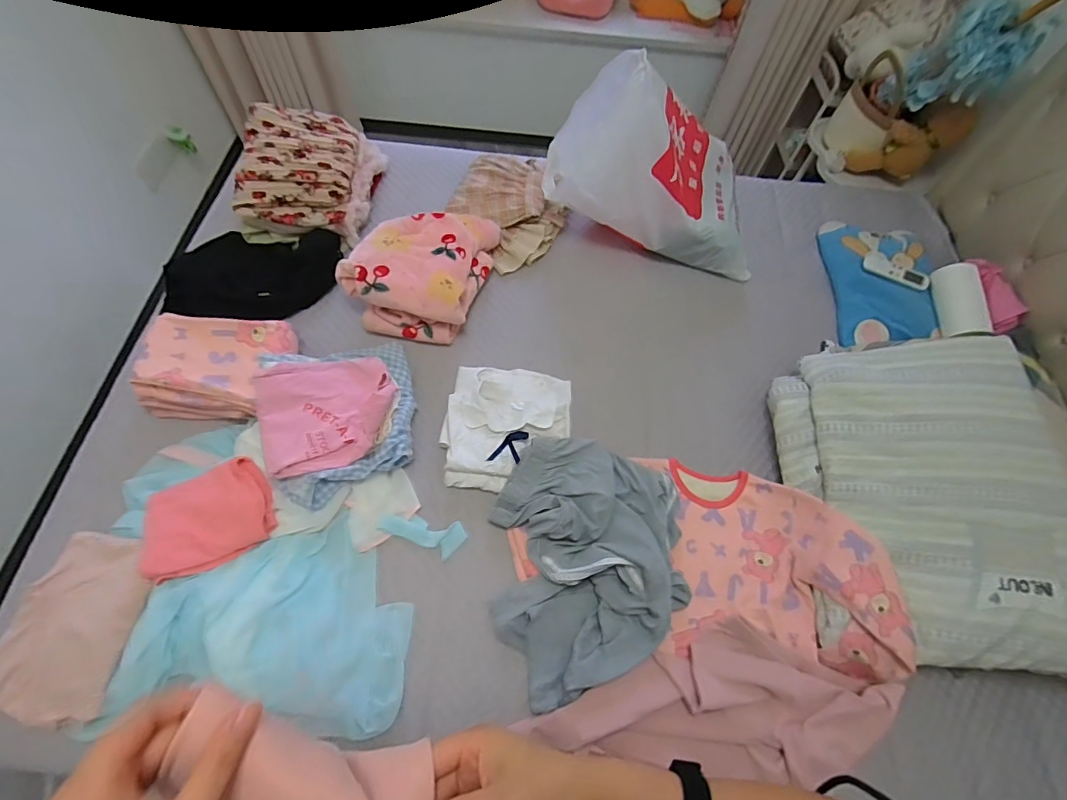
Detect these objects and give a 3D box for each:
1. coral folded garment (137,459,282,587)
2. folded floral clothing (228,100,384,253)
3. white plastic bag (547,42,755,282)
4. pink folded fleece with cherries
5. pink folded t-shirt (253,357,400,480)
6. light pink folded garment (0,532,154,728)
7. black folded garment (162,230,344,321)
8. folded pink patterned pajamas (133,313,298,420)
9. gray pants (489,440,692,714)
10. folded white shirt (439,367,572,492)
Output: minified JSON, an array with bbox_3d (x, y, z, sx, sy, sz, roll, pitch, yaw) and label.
[{"bbox_3d":[-0.554,0.200,0.795,0.203,0.046,0.163,-27,69,-16],"label":"coral folded garment"},{"bbox_3d":[-0.532,-0.541,1.094,0.289,0.131,0.314,4,64,-2],"label":"folded floral clothing"},{"bbox_3d":[0.278,-0.512,1.042,0.488,0.368,0.270,4,64,-2],"label":"white plastic bag"},{"bbox_3d":[-0.245,-0.296,1.028,0.260,0.133,0.325,15,64,4],"label":"pink folded fleece with cherries"},{"bbox_3d":[-0.370,0.018,0.850,0.237,0.077,0.203,-16,66,-11],"label":"pink folded t-shirt"},{"bbox_3d":[-0.712,0.345,0.718,0.173,0.037,0.259,11,64,2],"label":"light pink folded garment"},{"bbox_3d":[-0.632,-0.279,1.043,0.360,0.043,0.234,3,64,-2],"label":"black folded garment"},{"bbox_3d":[-0.615,-0.065,0.906,0.262,0.105,0.190,4,64,-2],"label":"folded pink patterned pajamas"},{"bbox_3d":[0.097,0.280,0.806,0.317,0.084,0.412,4,64,-2],"label":"gray pants"},{"bbox_3d":[-0.054,0.047,0.921,0.246,0.062,0.259,7,64,0],"label":"folded white shirt"}]

